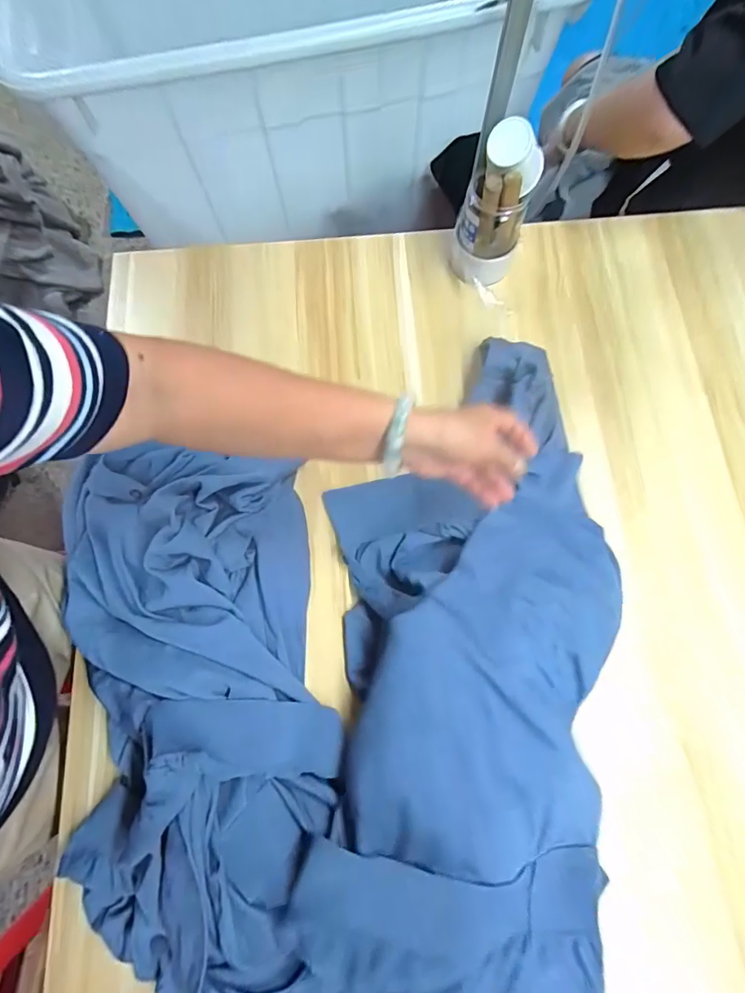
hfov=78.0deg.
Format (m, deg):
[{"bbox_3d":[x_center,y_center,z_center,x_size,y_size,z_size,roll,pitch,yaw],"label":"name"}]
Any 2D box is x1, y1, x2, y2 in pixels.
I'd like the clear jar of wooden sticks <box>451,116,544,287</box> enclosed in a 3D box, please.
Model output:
[{"bbox_3d":[0.150,-0.355,0.572,0.083,0.173,0.084,0,74,1],"label":"clear jar of wooden sticks"}]

